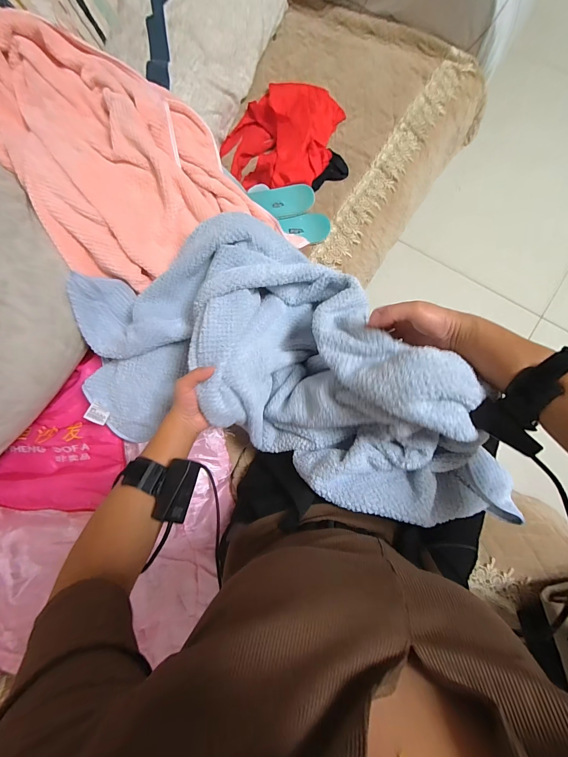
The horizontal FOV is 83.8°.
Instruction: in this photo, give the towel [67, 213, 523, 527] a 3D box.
[{"bbox_3d":[-0.003,-0.033,0.429,0.623,0.178,0.332,13,83,6],"label":"towel"}]

